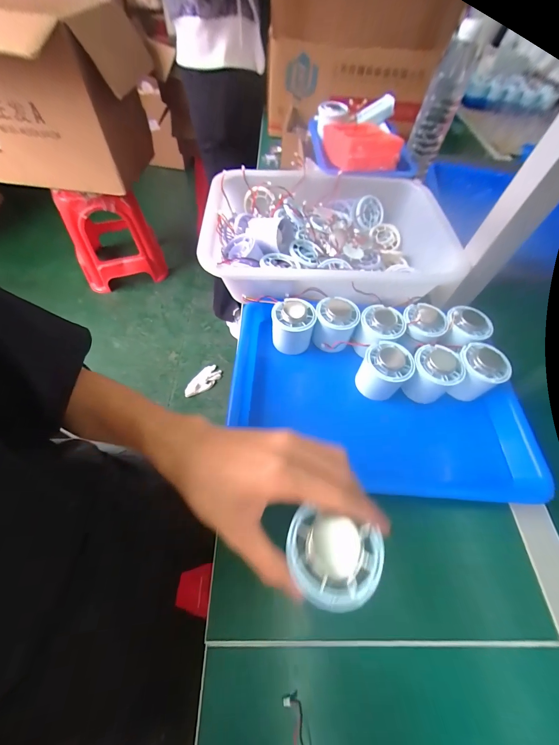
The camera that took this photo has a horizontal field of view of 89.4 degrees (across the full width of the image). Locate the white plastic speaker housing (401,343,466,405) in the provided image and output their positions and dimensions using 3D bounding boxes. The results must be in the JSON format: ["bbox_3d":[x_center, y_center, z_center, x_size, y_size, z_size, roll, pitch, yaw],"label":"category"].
[{"bbox_3d":[0.179,0.005,0.338,0.052,0.055,0.054,2,58,-3],"label":"white plastic speaker housing"}]

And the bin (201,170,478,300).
[{"bbox_3d":[0.083,-0.213,0.446,0.377,0.068,0.264,1,58,-3],"label":"bin"}]

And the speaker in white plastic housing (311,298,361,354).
[{"bbox_3d":[0.072,-0.062,0.374,0.052,0.051,0.056,2,58,-3],"label":"speaker in white plastic housing"}]

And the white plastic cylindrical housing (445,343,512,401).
[{"bbox_3d":[0.237,0.003,0.342,0.052,0.053,0.053,2,58,-3],"label":"white plastic cylindrical housing"}]

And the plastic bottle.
[{"bbox_3d":[0.302,-0.500,0.539,0.065,0.215,0.069,21,59,9],"label":"plastic bottle"}]

